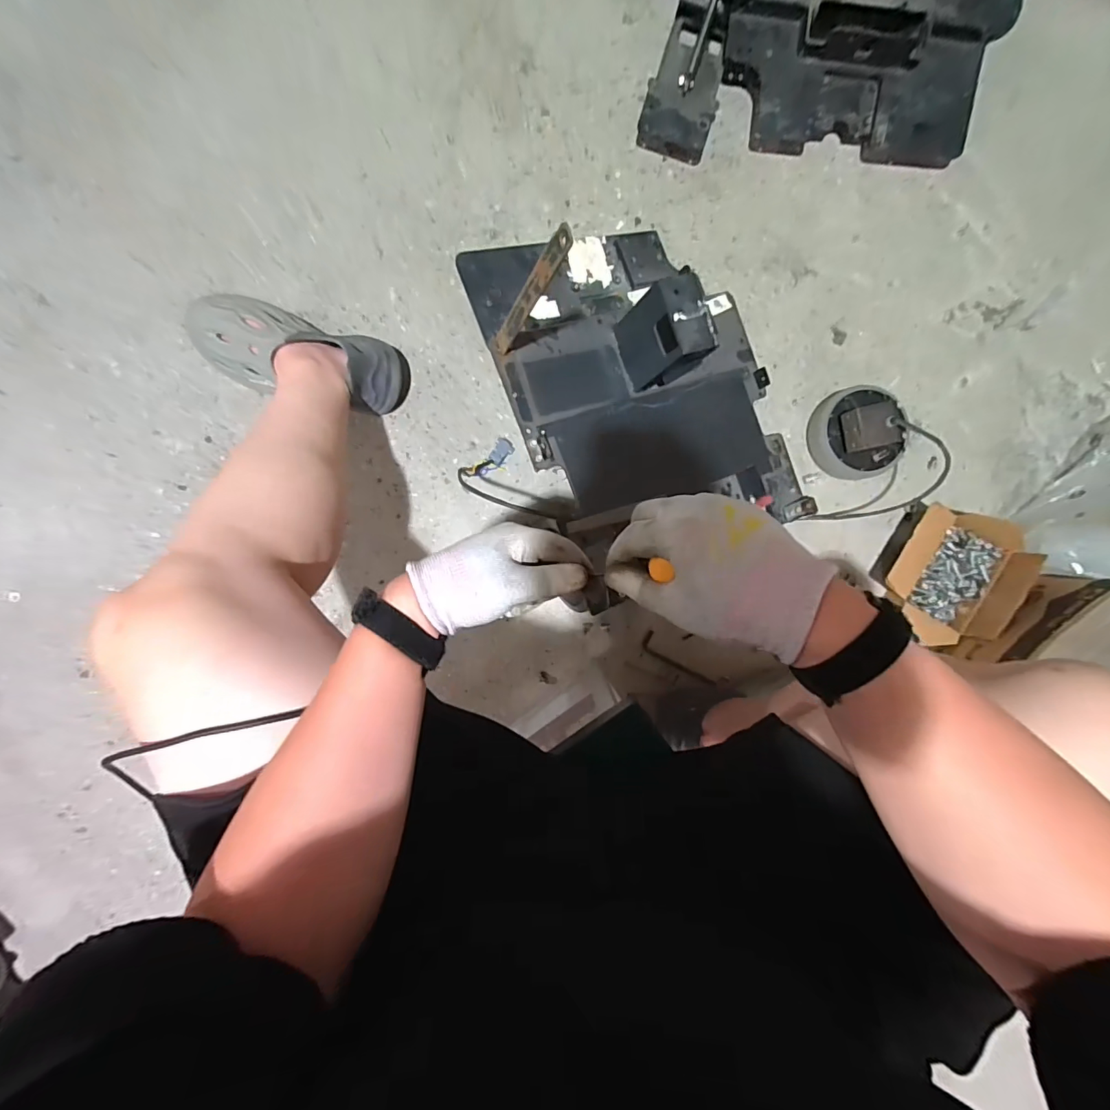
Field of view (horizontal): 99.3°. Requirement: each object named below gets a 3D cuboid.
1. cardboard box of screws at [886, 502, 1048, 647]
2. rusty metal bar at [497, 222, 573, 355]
[{"bbox_3d":[0.633,0.030,0.757,0.168,0.087,0.216,25,92,-1],"label":"cardboard box of screws"},{"bbox_3d":[-0.028,-0.267,0.495,0.011,0.221,0.021,-44,103,-18],"label":"rusty metal bar"}]

